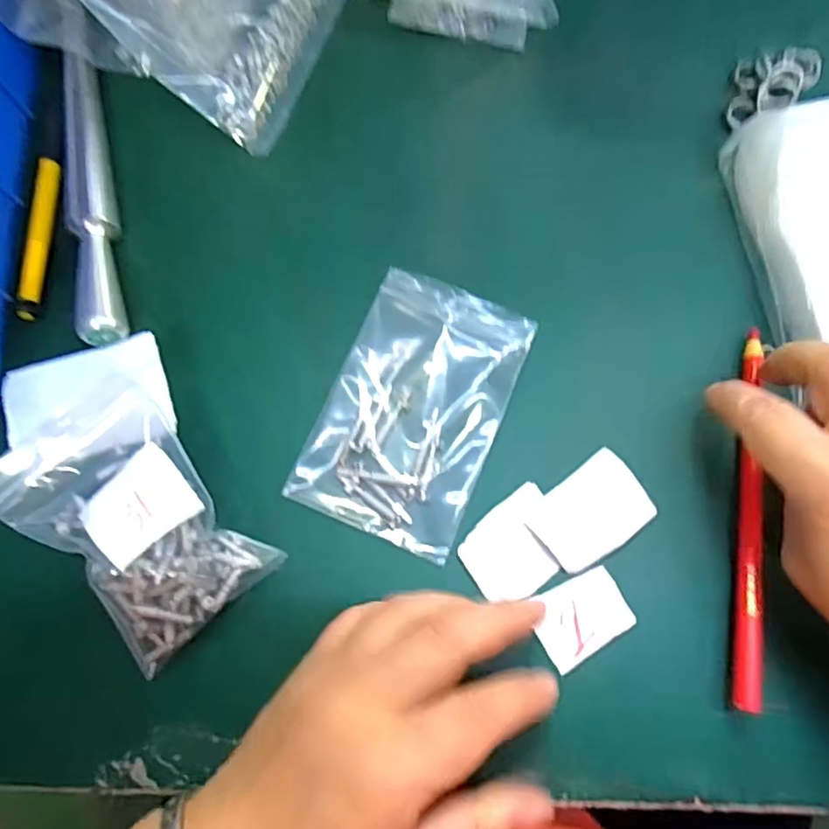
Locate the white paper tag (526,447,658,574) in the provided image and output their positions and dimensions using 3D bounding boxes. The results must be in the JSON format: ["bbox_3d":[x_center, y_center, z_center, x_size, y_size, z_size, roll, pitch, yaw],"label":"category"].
[{"bbox_3d":[0.080,0.044,0.272,0.051,0.004,0.037,-37,77,-9],"label":"white paper tag"}]

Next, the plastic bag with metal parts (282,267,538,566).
[{"bbox_3d":[0.001,-0.004,0.282,0.079,0.012,0.122,22,76,7],"label":"plastic bag with metal parts"}]

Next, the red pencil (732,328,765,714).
[{"bbox_3d":[0.147,0.039,0.263,0.009,0.011,0.167,10,73,4],"label":"red pencil"}]

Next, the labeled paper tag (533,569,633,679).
[{"bbox_3d":[0.072,0.088,0.261,0.041,0.004,0.031,-30,76,-7],"label":"labeled paper tag"}]

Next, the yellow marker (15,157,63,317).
[{"bbox_3d":[-0.193,-0.090,0.309,0.013,0.010,0.087,2,75,1],"label":"yellow marker"}]

